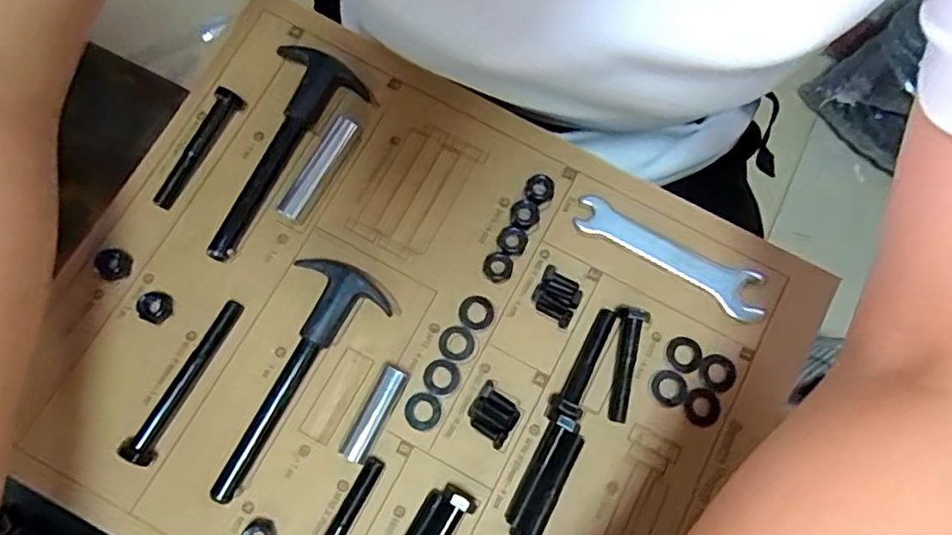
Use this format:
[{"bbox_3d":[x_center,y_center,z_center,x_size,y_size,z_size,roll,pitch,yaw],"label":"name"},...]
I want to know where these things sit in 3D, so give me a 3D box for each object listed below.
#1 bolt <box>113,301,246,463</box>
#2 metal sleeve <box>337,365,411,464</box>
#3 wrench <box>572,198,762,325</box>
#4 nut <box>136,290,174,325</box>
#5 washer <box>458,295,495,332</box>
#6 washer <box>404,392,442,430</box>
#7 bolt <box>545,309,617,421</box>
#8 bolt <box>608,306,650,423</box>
[{"bbox_3d":[-0.150,0.057,0.319,0.016,0.015,0.090,28,77,7],"label":"bolt"},{"bbox_3d":[-0.053,0.076,0.322,0.017,0.011,0.050,25,76,7],"label":"metal sleeve"},{"bbox_3d":[0.109,-0.005,0.349,0.113,0.011,0.028,25,88,6],"label":"wrench"},{"bbox_3d":[-0.172,0.021,0.331,0.015,0.008,0.016,0,72,0],"label":"nut"},{"bbox_3d":[0.000,0.025,0.342,0.019,0.004,0.019,23,76,6],"label":"washer"},{"bbox_3d":[-0.028,0.076,0.328,0.019,0.004,0.019,0,75,0],"label":"washer"},{"bbox_3d":[0.057,0.051,0.331,0.016,0.012,0.065,23,76,6],"label":"bolt"},{"bbox_3d":[0.079,0.052,0.332,0.015,0.013,0.059,13,75,3],"label":"bolt"}]

